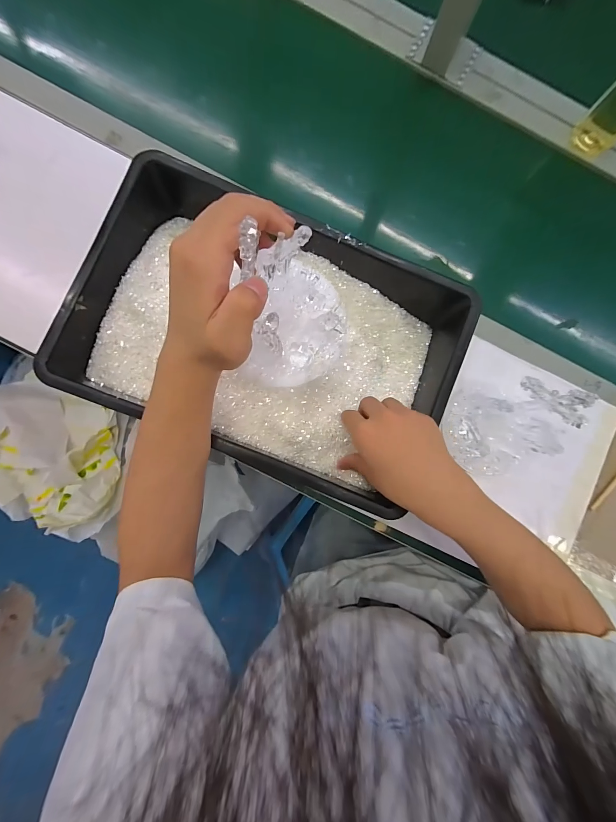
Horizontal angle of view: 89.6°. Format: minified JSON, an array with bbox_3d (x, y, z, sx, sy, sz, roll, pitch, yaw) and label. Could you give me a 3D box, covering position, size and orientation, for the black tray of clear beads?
[{"bbox_3d":[-0.040,-0.086,0.367,0.416,0.079,0.288,23,84,-2],"label":"black tray of clear beads"}]

